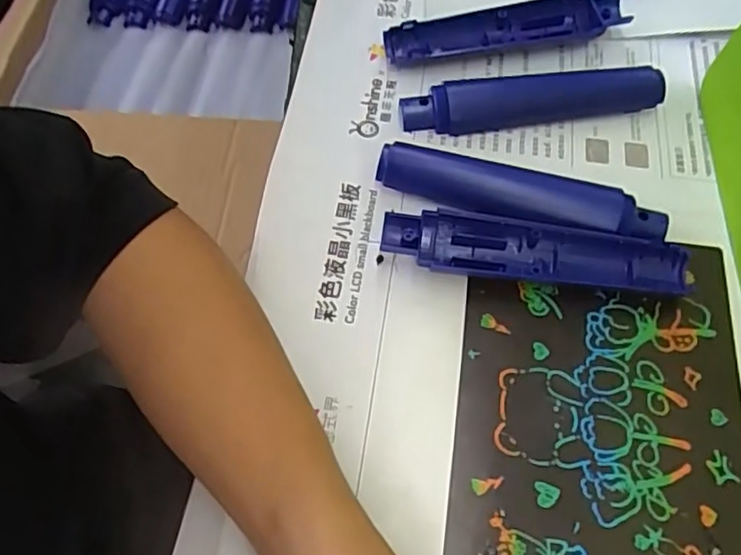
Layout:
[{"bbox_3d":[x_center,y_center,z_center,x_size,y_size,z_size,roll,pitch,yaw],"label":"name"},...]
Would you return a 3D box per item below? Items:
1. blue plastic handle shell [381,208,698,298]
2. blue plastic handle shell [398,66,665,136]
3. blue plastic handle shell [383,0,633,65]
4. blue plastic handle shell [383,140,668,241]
[{"bbox_3d":[0.091,-0.013,0.353,0.167,0.020,0.037,8,60,4],"label":"blue plastic handle shell"},{"bbox_3d":[0.101,-0.113,0.403,0.164,0.020,0.029,-6,60,-4],"label":"blue plastic handle shell"},{"bbox_3d":[0.092,-0.174,0.441,0.165,0.025,0.038,-10,62,-4],"label":"blue plastic handle shell"},{"bbox_3d":[0.086,-0.048,0.370,0.165,0.016,0.034,11,61,6],"label":"blue plastic handle shell"}]

